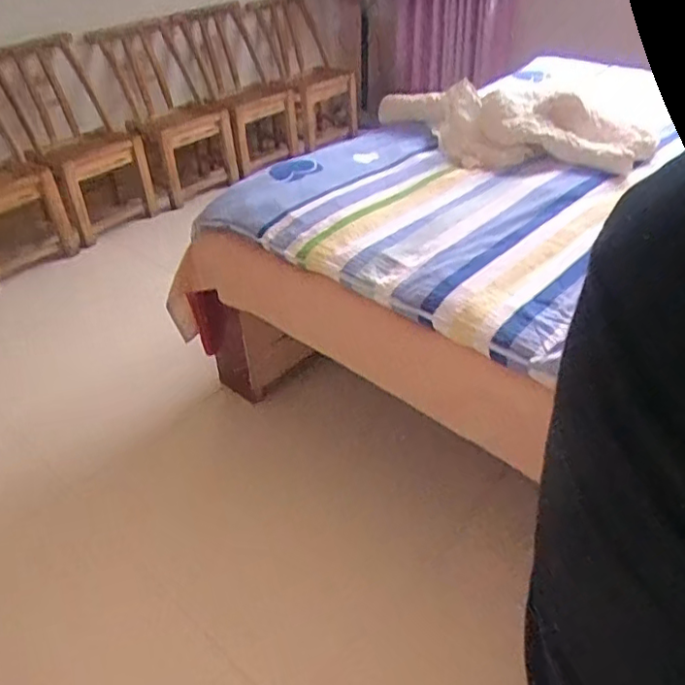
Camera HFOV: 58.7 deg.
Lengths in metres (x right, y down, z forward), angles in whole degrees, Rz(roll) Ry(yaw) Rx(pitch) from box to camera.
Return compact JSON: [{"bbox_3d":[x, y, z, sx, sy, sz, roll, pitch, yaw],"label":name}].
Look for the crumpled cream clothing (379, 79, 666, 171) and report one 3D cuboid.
[{"bbox_3d":[0.445,-0.603,1.666,0.732,0.145,0.296,9,38,15],"label":"crumpled cream clothing"}]

